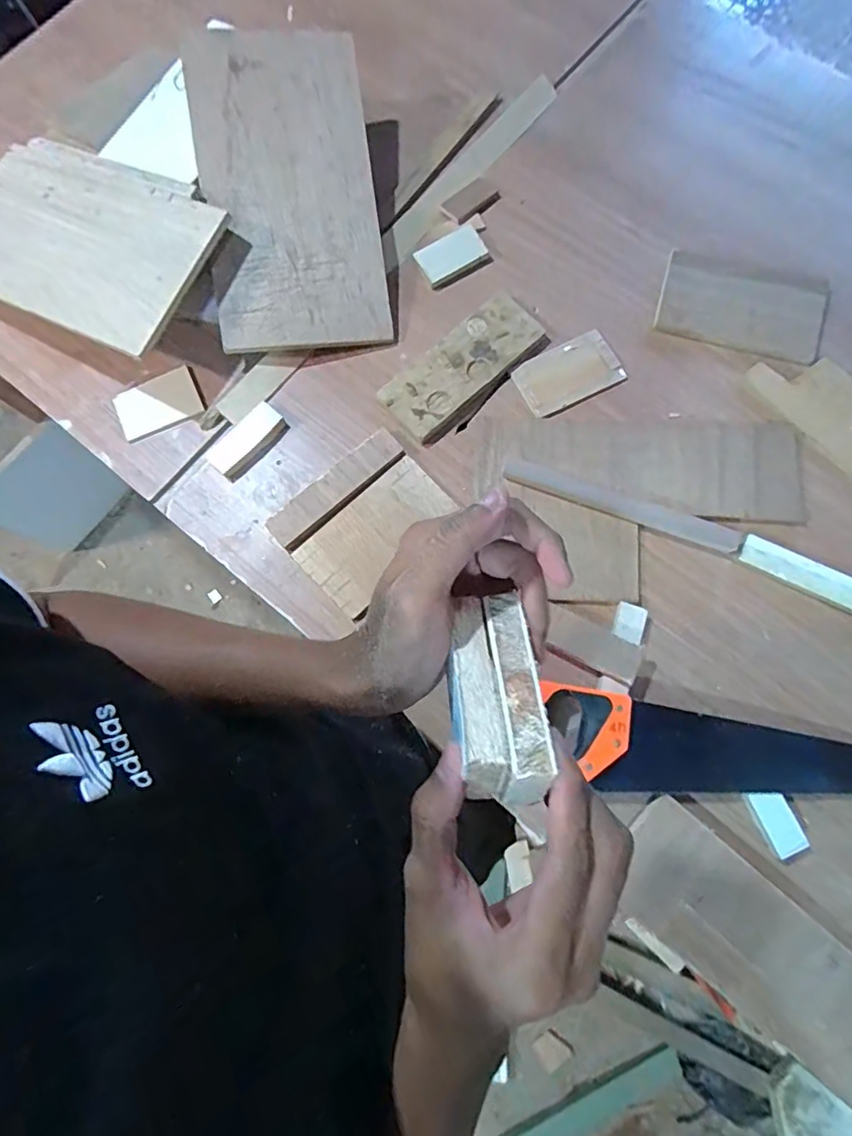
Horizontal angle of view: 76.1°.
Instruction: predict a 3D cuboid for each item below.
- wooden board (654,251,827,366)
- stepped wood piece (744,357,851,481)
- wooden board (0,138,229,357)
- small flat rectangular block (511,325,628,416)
[{"bbox_3d":[0.447,-0.368,0.773,0.219,0.007,0.128,17,78,5],"label":"wooden board"},{"bbox_3d":[0.542,-0.221,0.738,0.111,0.009,0.196,-40,79,-8],"label":"stepped wood piece"},{"bbox_3d":[-0.468,-0.441,0.726,0.378,0.020,0.236,24,84,12],"label":"wooden board"},{"bbox_3d":[0.199,-0.272,0.758,0.148,0.005,0.085,-26,77,-5],"label":"small flat rectangular block"}]

